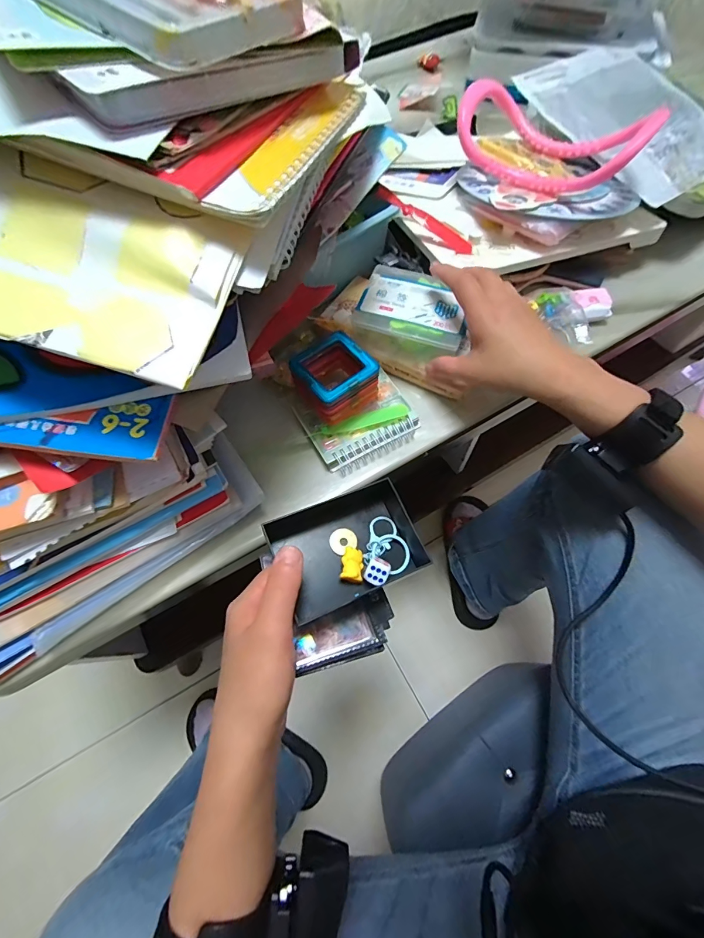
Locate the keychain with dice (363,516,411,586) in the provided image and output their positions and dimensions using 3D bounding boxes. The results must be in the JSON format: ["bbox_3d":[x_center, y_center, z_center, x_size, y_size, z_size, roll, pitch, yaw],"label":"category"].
[{"bbox_3d":[0.028,0.061,0.294,0.034,0.019,0.054,12,66,6],"label":"keychain with dice"}]

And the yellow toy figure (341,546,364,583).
[{"bbox_3d":[0.000,0.071,0.288,0.016,0.013,0.025,1,65,2],"label":"yellow toy figure"}]

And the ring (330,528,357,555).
[{"bbox_3d":[-0.007,0.055,0.301,0.021,0.006,0.018,-34,69,-13],"label":"ring"}]

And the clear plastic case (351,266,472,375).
[{"bbox_3d":[0.065,-0.155,0.409,0.114,0.055,0.081,23,68,11],"label":"clear plastic case"}]

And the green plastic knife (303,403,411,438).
[{"bbox_3d":[0.007,-0.048,0.392,0.102,0.008,0.019,-16,66,-6],"label":"green plastic knife"}]

